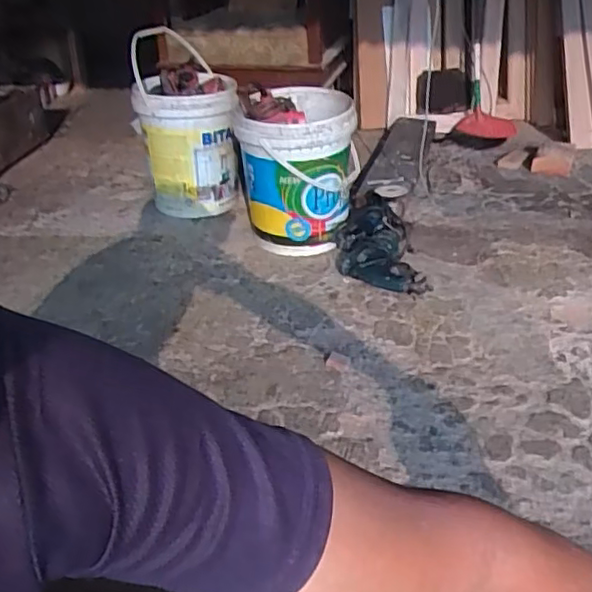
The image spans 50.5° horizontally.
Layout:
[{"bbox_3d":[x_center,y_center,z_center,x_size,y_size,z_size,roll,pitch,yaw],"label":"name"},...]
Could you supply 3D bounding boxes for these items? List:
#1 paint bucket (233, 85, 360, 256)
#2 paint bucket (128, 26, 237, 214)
[{"bbox_3d":[0.007,-0.322,1.664,0.302,0.380,0.280,-1,31,1],"label":"paint bucket"},{"bbox_3d":[-0.325,-0.477,1.880,0.269,0.432,0.314,-8,32,-11],"label":"paint bucket"}]

